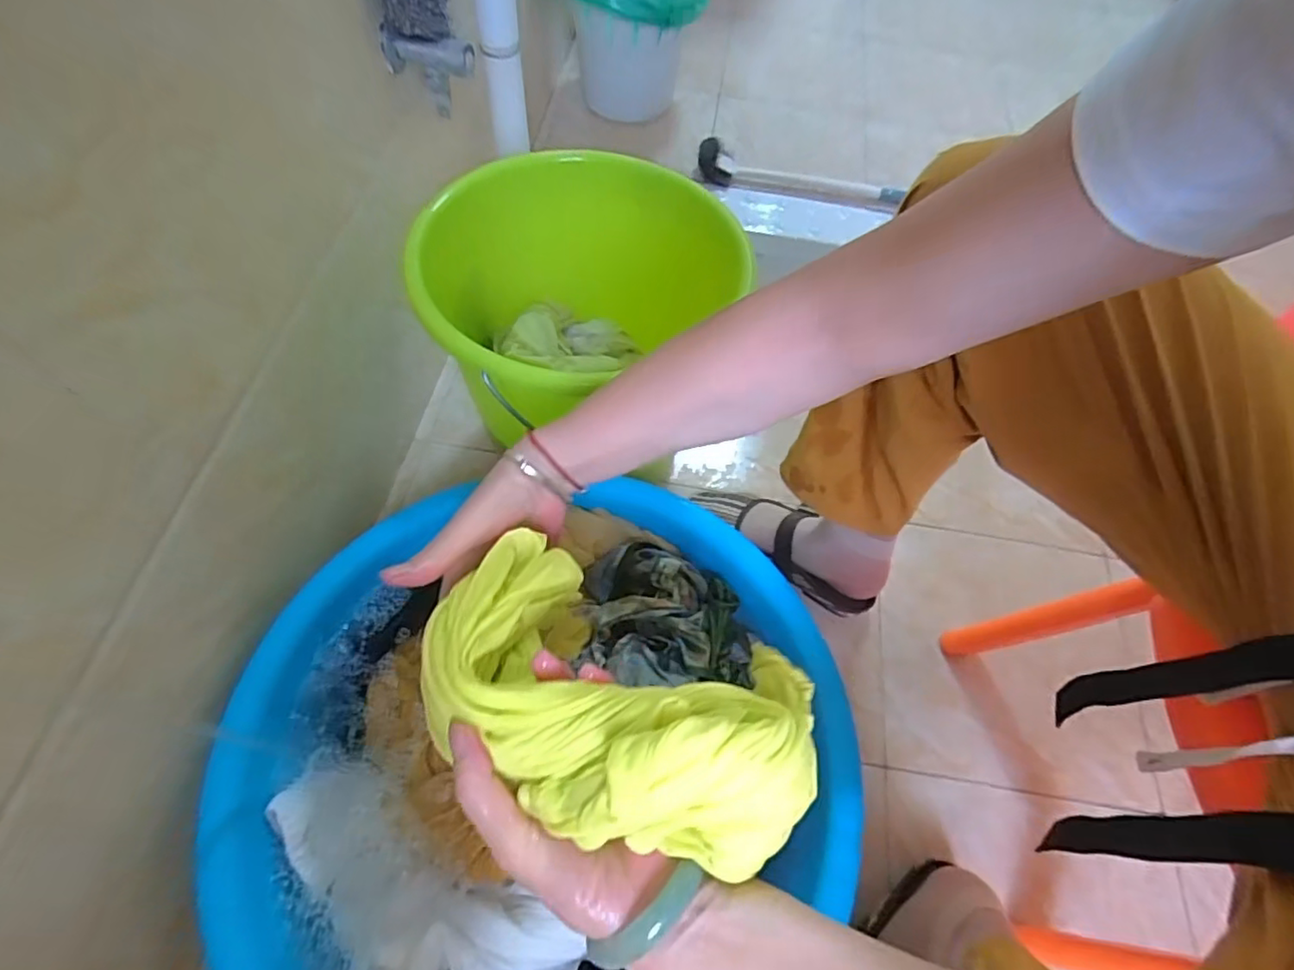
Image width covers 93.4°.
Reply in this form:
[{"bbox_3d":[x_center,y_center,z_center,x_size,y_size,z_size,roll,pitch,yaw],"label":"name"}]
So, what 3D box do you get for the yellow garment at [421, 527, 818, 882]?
[{"bbox_3d":[-0.018,0.105,0.302,0.199,0.101,0.125,26,64,9],"label":"yellow garment"}]

